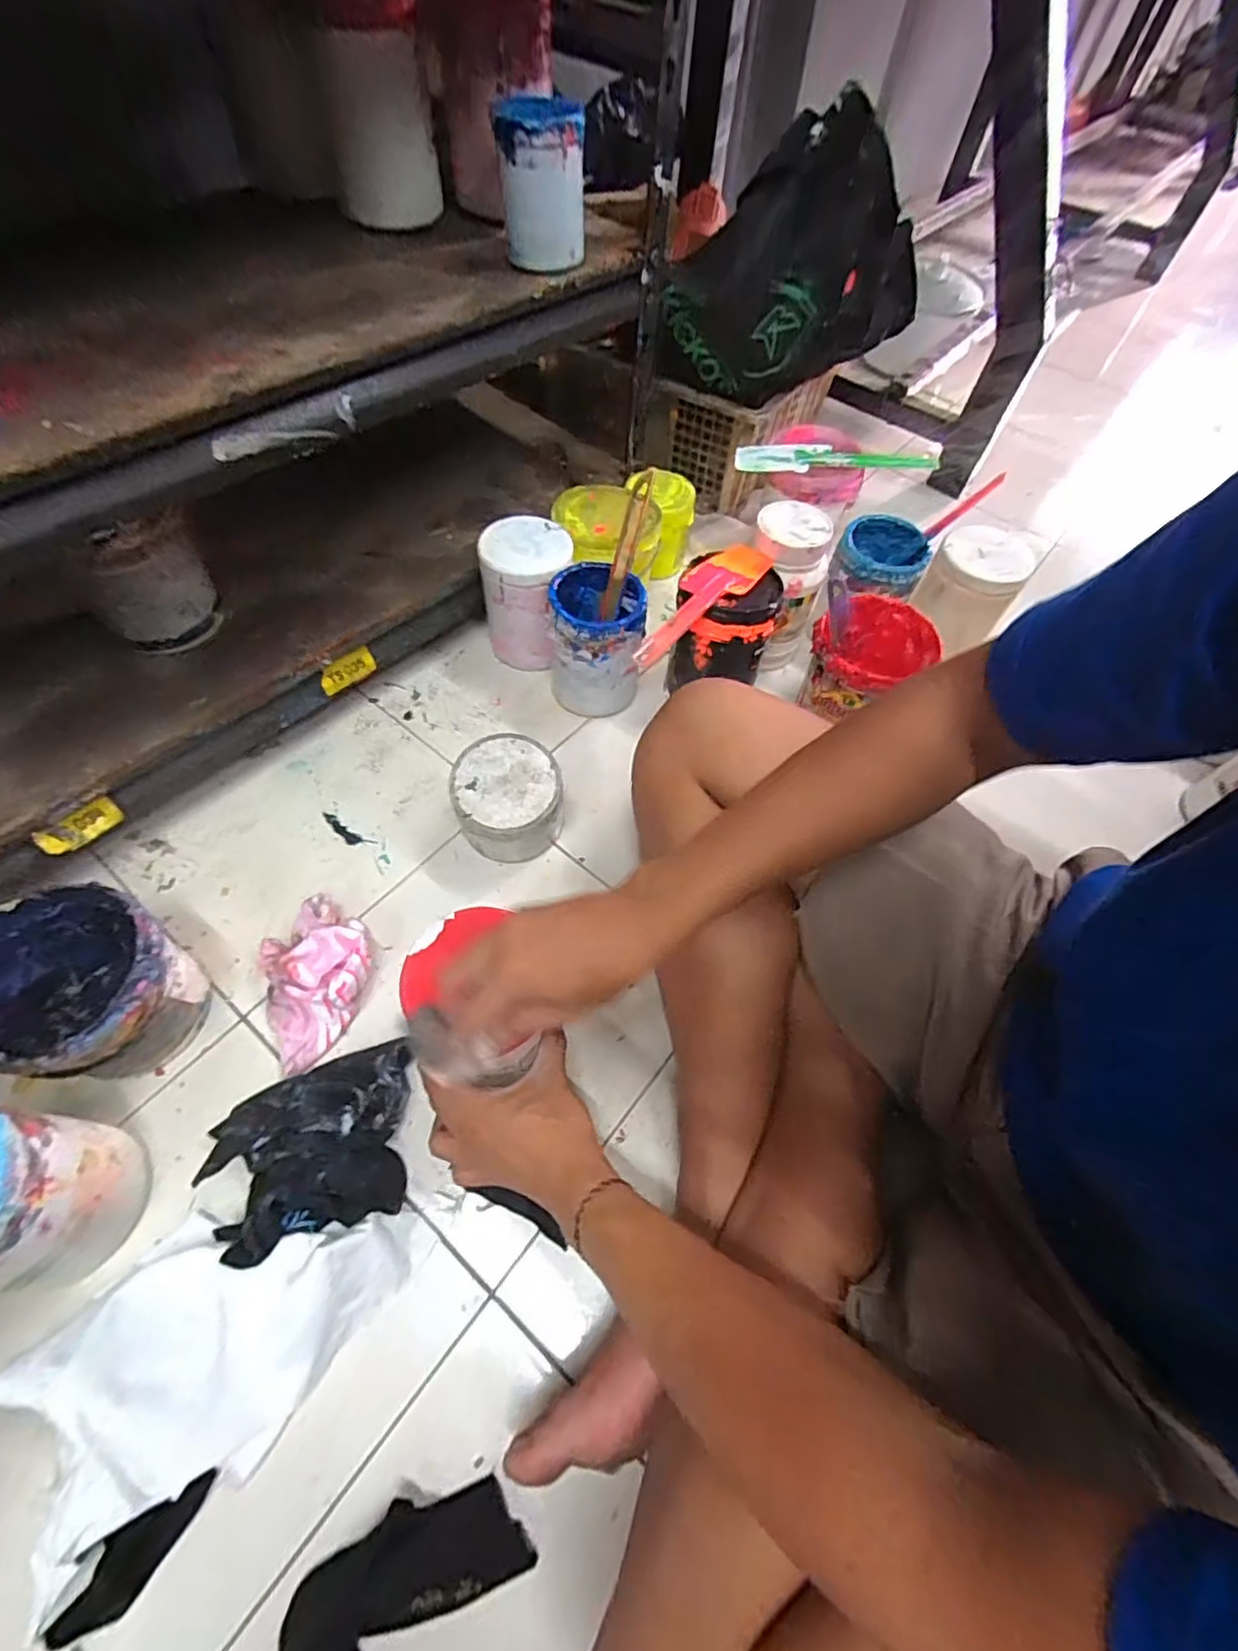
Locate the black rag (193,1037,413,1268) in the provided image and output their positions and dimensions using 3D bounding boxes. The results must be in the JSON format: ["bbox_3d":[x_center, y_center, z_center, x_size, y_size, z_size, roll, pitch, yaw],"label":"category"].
[{"bbox_3d":[-0.224,0.236,0.462,0.133,0.049,0.120,-14,61,-12],"label":"black rag"}]

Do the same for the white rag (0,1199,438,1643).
[{"bbox_3d":[-0.267,0.327,0.394,0.150,0.063,0.243,34,63,15],"label":"white rag"}]

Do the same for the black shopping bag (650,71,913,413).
[{"bbox_3d":[0.213,-0.633,0.706,0.330,0.223,0.081,-19,62,-15],"label":"black shopping bag"}]

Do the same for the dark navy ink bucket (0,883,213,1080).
[{"bbox_3d":[-0.397,0.128,0.473,0.126,0.121,0.121,2,59,-3],"label":"dark navy ink bucket"}]

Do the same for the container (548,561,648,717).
[{"bbox_3d":[-0.025,-0.199,0.686,0.098,0.142,0.095,5,59,-1],"label":"container"}]

